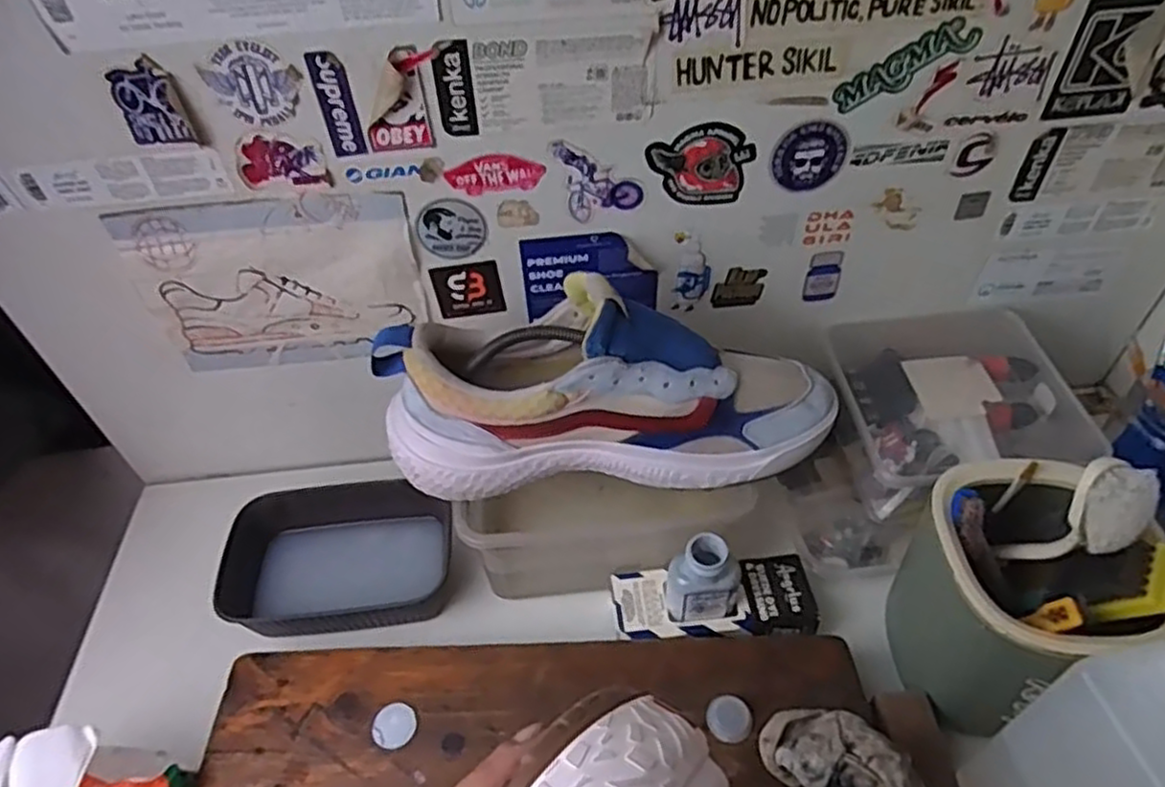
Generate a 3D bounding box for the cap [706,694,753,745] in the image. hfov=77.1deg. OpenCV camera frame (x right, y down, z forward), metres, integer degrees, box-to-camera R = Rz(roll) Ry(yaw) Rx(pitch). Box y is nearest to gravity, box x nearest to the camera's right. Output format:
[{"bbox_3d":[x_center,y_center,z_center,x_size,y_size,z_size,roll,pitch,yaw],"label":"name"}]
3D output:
[{"bbox_3d":[0.091,0.202,0.452,0.026,0.007,0.026,-1,47,1],"label":"cap"}]

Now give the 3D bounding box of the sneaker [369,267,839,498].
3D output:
[{"bbox_3d":[0.019,-0.011,0.474,0.294,0.116,0.092,-4,47,-1],"label":"sneaker"}]

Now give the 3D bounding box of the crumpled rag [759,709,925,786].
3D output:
[{"bbox_3d":[0.153,0.217,0.409,0.063,0.040,0.099,-24,51,-19],"label":"crumpled rag"}]

